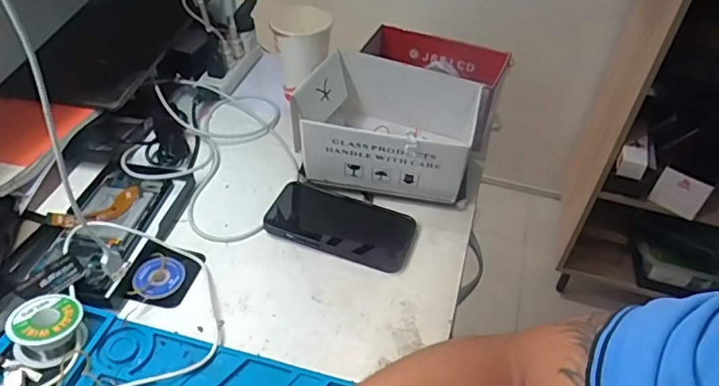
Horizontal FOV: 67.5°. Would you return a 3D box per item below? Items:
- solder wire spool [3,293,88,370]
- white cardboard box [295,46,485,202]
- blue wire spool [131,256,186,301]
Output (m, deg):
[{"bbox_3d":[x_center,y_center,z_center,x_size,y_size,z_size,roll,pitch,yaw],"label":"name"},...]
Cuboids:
[{"bbox_3d":[-0.255,0.112,0.441,0.054,0.032,0.051,2,43,-2],"label":"solder wire spool"},{"bbox_3d":[0.029,-0.072,0.603,0.192,0.113,0.136,14,44,11],"label":"white cardboard box"},{"bbox_3d":[-0.186,0.080,0.502,0.044,0.014,0.043,2,43,-2],"label":"blue wire spool"}]

